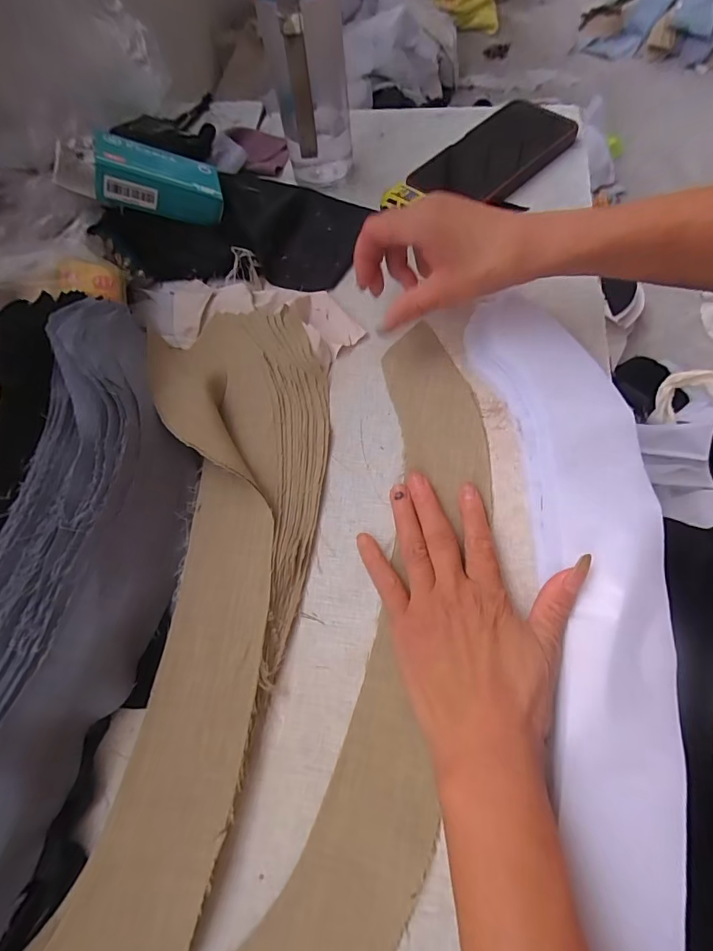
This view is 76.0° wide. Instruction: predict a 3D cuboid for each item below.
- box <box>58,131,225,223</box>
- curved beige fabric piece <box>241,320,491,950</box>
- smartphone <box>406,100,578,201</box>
[{"bbox_3d":[-0.186,-0.263,0.397,0.128,0.031,0.057,1,65,-21],"label":"box"},{"bbox_3d":[0.012,0.100,0.274,0.096,0.008,0.459,12,68,8],"label":"curved beige fabric piece"},{"bbox_3d":[0.133,-0.305,0.435,0.152,0.012,0.084,-40,71,-7],"label":"smartphone"}]

